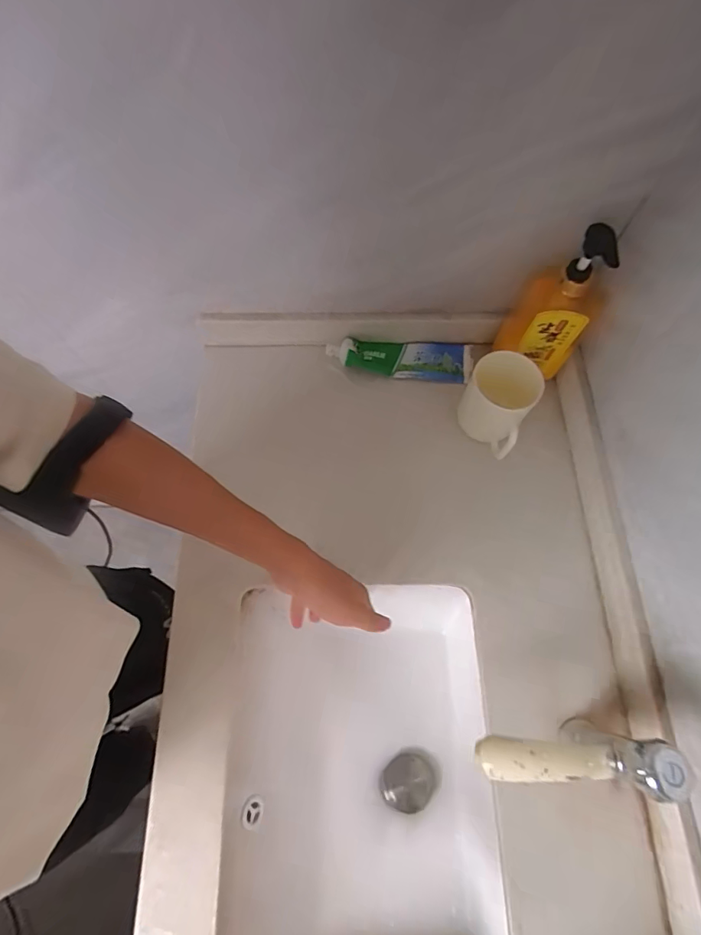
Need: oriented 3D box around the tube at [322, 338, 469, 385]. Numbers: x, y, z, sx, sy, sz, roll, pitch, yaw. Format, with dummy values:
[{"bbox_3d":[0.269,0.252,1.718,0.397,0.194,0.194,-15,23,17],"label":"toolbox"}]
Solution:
[{"bbox_3d":[0.069,-0.146,0.621,0.193,0.024,0.057,2,68,-1],"label":"tube"}]

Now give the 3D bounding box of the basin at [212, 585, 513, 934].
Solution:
[{"bbox_3d":[0.019,0.375,0.521,0.295,0.152,0.457,1,68,-2],"label":"basin"}]

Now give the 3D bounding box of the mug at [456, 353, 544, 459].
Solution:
[{"bbox_3d":[0.169,-0.070,0.548,0.070,0.108,0.092,22,69,7],"label":"mug"}]

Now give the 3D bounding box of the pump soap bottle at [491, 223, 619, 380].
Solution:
[{"bbox_3d":[0.239,-0.183,0.537,0.089,0.200,0.050,18,69,5],"label":"pump soap bottle"}]

